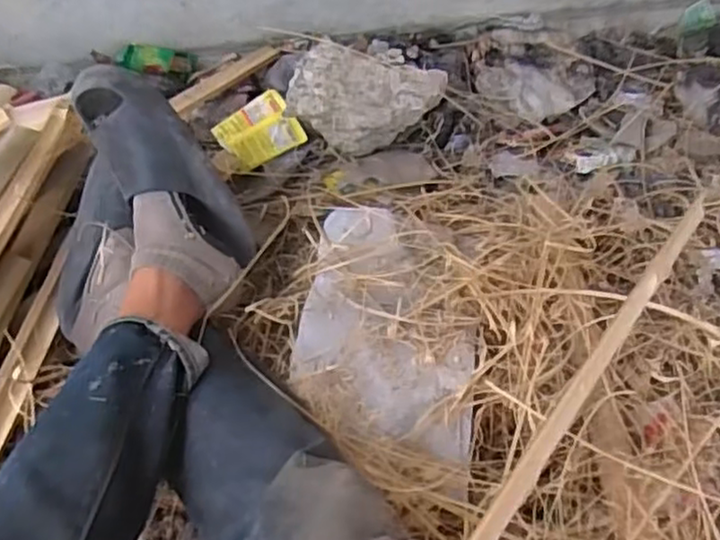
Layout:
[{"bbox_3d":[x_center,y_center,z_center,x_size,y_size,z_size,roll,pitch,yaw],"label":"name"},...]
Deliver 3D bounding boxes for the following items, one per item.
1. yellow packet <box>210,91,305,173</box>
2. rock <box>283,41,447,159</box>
[{"bbox_3d":[-0.160,-0.215,1.084,0.121,0.058,0.091,-30,56,-23],"label":"yellow packet"},{"bbox_3d":[0.010,-0.262,1.076,0.213,0.106,0.160,15,51,12],"label":"rock"}]

